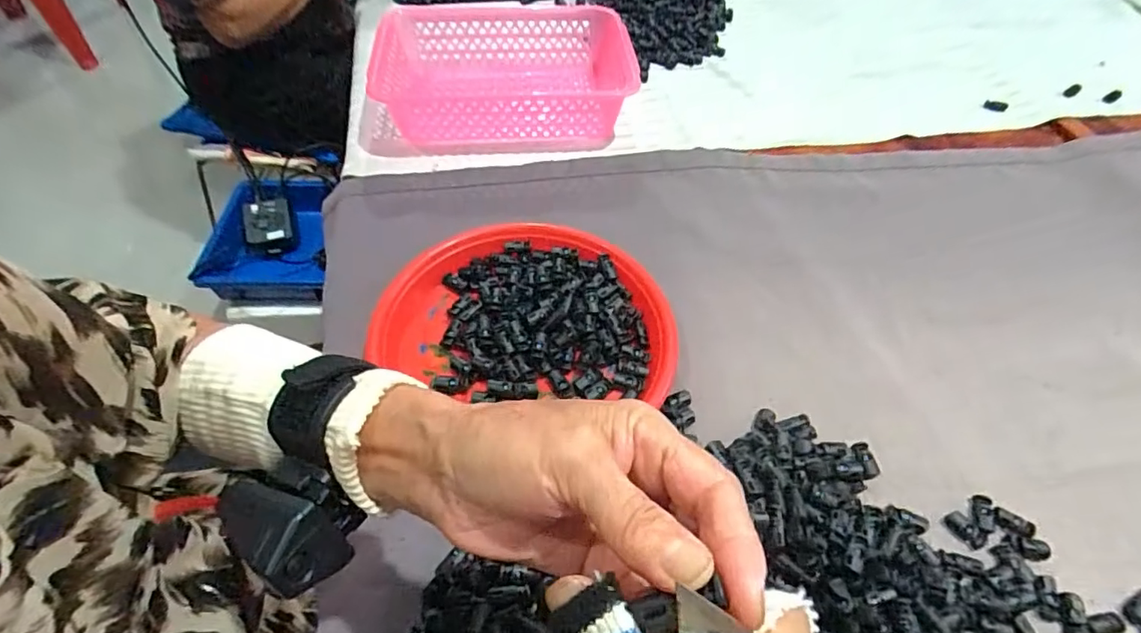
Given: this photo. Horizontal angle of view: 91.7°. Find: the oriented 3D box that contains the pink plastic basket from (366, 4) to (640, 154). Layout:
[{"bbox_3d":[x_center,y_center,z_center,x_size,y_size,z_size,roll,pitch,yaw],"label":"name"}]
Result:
[{"bbox_3d":[-0.084,-0.312,0.713,0.313,0.072,0.246,3,52,0],"label":"pink plastic basket"}]

